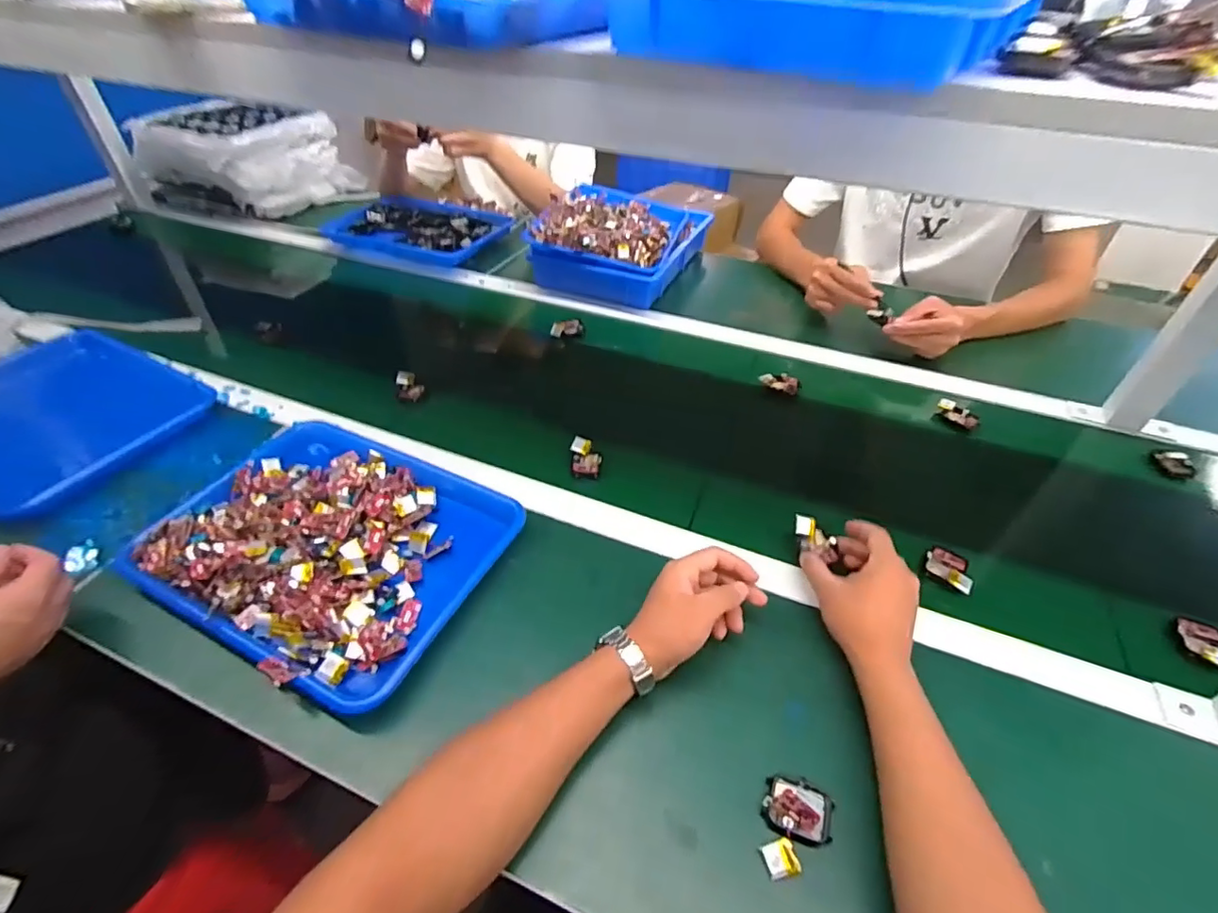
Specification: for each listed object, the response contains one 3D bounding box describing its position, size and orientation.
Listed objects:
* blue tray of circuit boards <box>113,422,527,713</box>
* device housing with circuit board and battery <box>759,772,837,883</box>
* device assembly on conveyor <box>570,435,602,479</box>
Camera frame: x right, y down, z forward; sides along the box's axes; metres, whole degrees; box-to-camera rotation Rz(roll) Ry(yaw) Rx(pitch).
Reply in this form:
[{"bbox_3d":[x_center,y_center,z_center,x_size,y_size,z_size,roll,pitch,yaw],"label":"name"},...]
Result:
[{"bbox_3d":[-0.287,0.084,0.580,0.335,0.045,0.264,20,46,19],"label":"blue tray of circuit boards"},{"bbox_3d":[0.135,0.266,0.401,0.048,0.015,0.064,14,45,14],"label":"device housing with circuit board and battery"},{"bbox_3d":[-0.027,0.001,0.679,0.036,0.022,0.051,-2,43,-3],"label":"device assembly on conveyor"}]

